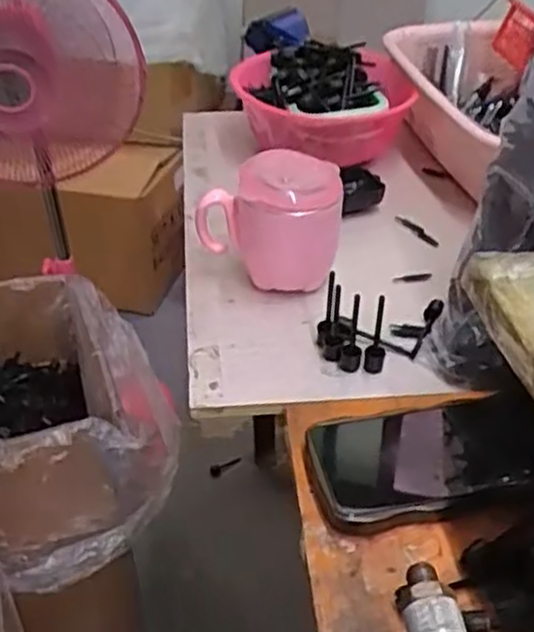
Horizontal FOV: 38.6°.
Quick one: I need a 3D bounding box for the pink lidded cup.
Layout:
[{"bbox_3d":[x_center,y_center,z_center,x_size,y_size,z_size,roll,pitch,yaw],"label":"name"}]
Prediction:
[{"bbox_3d":[0.001,-0.075,0.596,0.106,0.116,0.069,-1,38,-2],"label":"pink lidded cup"}]

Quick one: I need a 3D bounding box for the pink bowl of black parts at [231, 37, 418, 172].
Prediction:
[{"bbox_3d":[0.055,-0.215,0.779,0.171,0.098,0.152,-6,38,-7],"label":"pink bowl of black parts"}]

